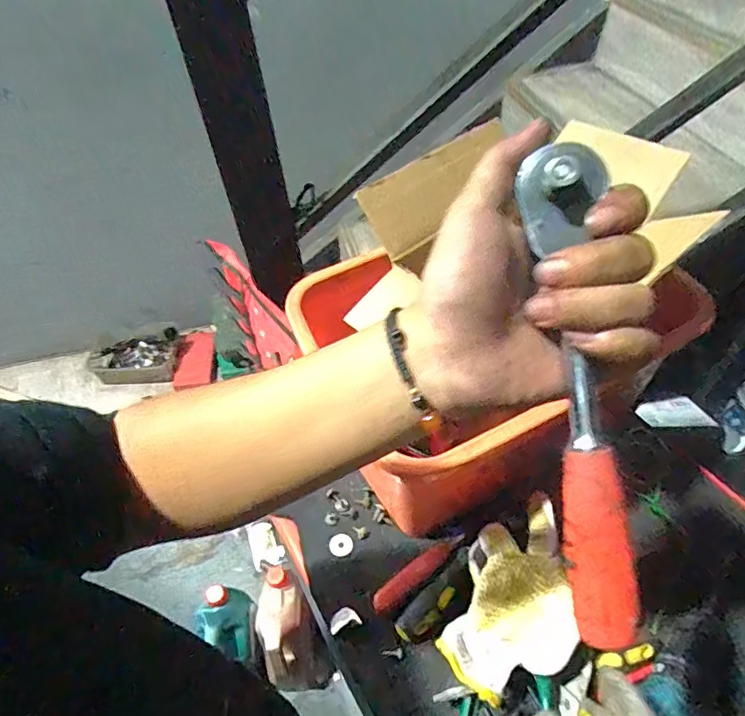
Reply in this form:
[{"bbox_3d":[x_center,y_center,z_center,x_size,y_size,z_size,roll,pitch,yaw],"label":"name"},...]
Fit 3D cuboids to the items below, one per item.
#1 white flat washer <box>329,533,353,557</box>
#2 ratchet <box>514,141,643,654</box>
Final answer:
[{"bbox_3d":[-0.036,0.212,0.583,0.027,0.004,0.025,-2,65,5],"label":"white flat washer"},{"bbox_3d":[0.098,0.020,0.234,0.031,0.025,0.224,-8,92,-3],"label":"ratchet"}]

